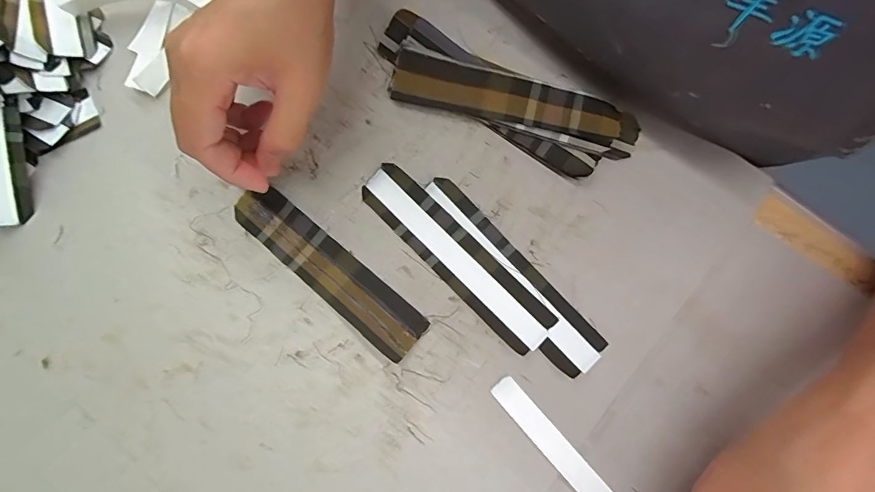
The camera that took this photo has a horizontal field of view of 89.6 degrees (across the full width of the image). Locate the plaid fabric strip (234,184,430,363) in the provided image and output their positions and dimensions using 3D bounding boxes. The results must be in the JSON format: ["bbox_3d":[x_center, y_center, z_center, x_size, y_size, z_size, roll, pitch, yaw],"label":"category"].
[{"bbox_3d":[-0.067,0.014,0.270,0.138,0.005,0.031,39,82,8],"label":"plaid fabric strip"}]

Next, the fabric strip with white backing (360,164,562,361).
[{"bbox_3d":[0.010,0.005,0.269,0.141,0.005,0.031,44,83,8],"label":"fabric strip with white backing"}]

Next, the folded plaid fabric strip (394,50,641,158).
[{"bbox_3d":[0.048,-0.089,0.278,0.155,0.014,0.035,16,80,4],"label":"folded plaid fabric strip"}]

